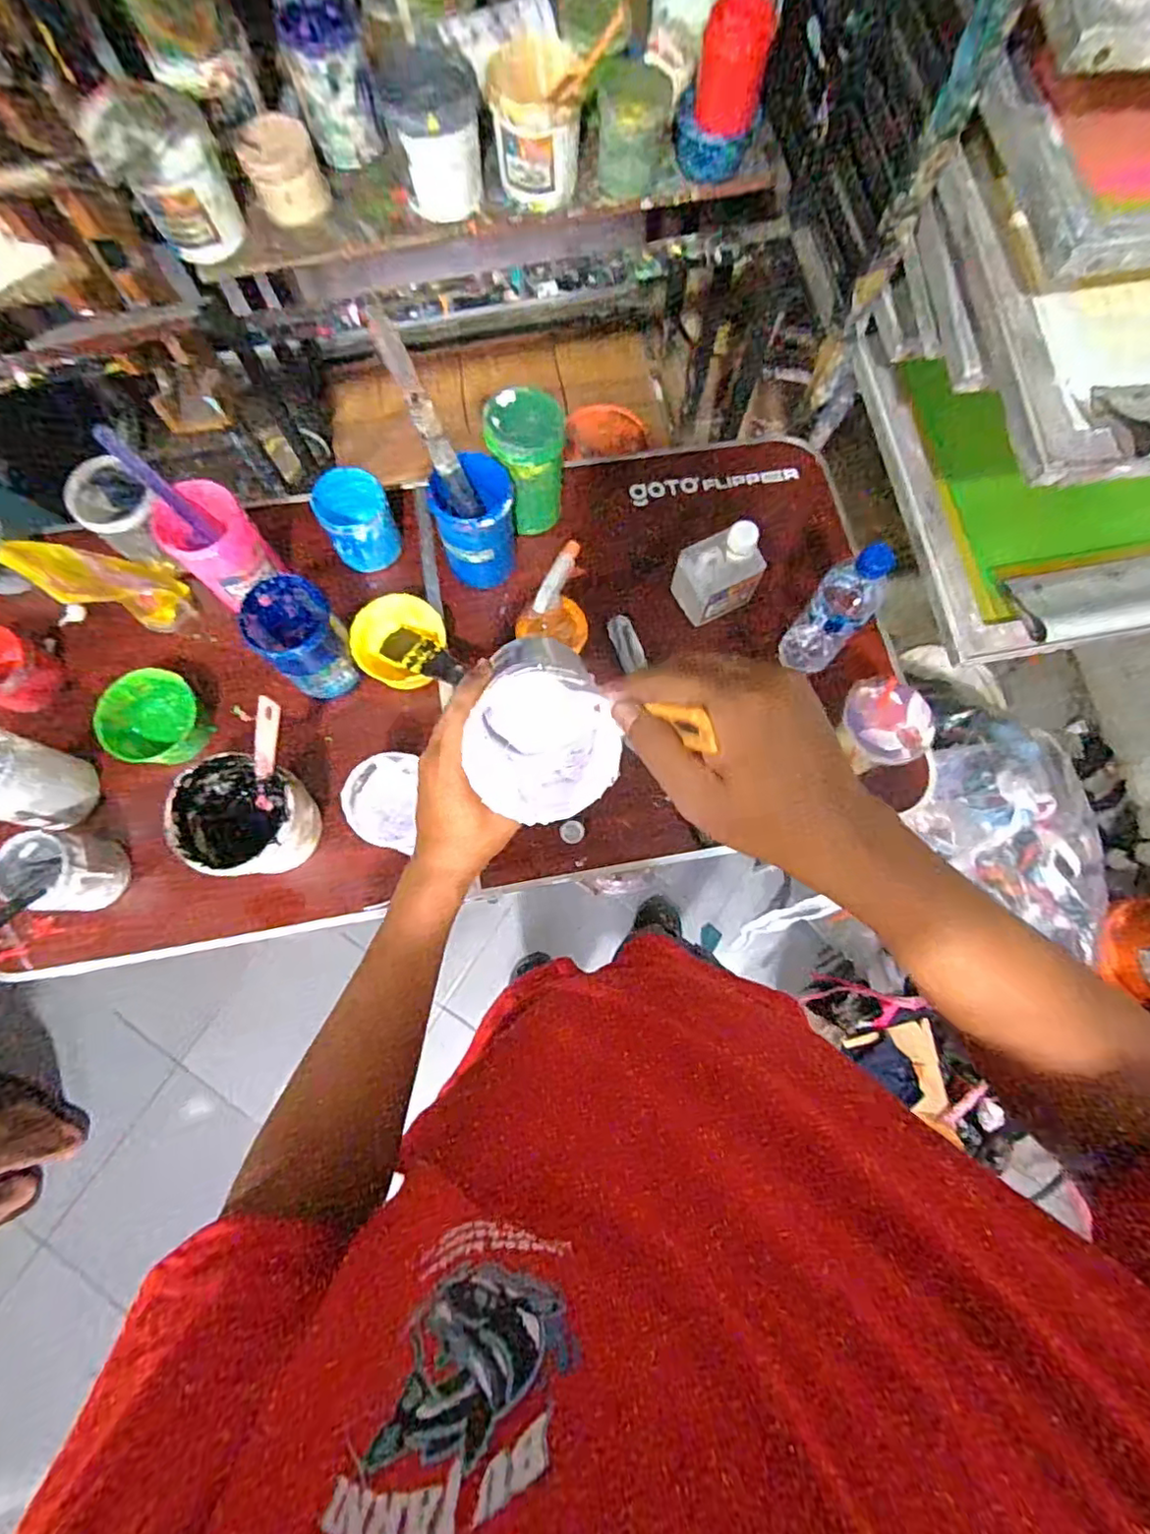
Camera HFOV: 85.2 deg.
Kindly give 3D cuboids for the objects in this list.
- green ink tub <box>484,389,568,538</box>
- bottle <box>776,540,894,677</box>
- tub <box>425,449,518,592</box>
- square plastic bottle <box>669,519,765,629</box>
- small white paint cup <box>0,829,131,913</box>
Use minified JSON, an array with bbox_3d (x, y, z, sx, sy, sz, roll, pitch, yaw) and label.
[{"bbox_3d":[-0.060,-0.387,0.806,0.092,0.159,0.095,0,76,-1],"label":"green ink tub"},{"bbox_3d":[0.303,-0.177,0.732,0.064,0.210,0.069,-39,80,-9],"label":"bottle"},{"bbox_3d":[-0.125,-0.305,0.796,0.099,0.134,0.100,-13,77,-4],"label":"tub"},{"bbox_3d":[0.185,-0.247,0.802,0.094,0.117,0.076,-26,78,-7],"label":"square plastic bottle"},{"bbox_3d":[-0.577,0.116,0.708,0.088,0.087,0.088,12,77,2],"label":"small white paint cup"}]

